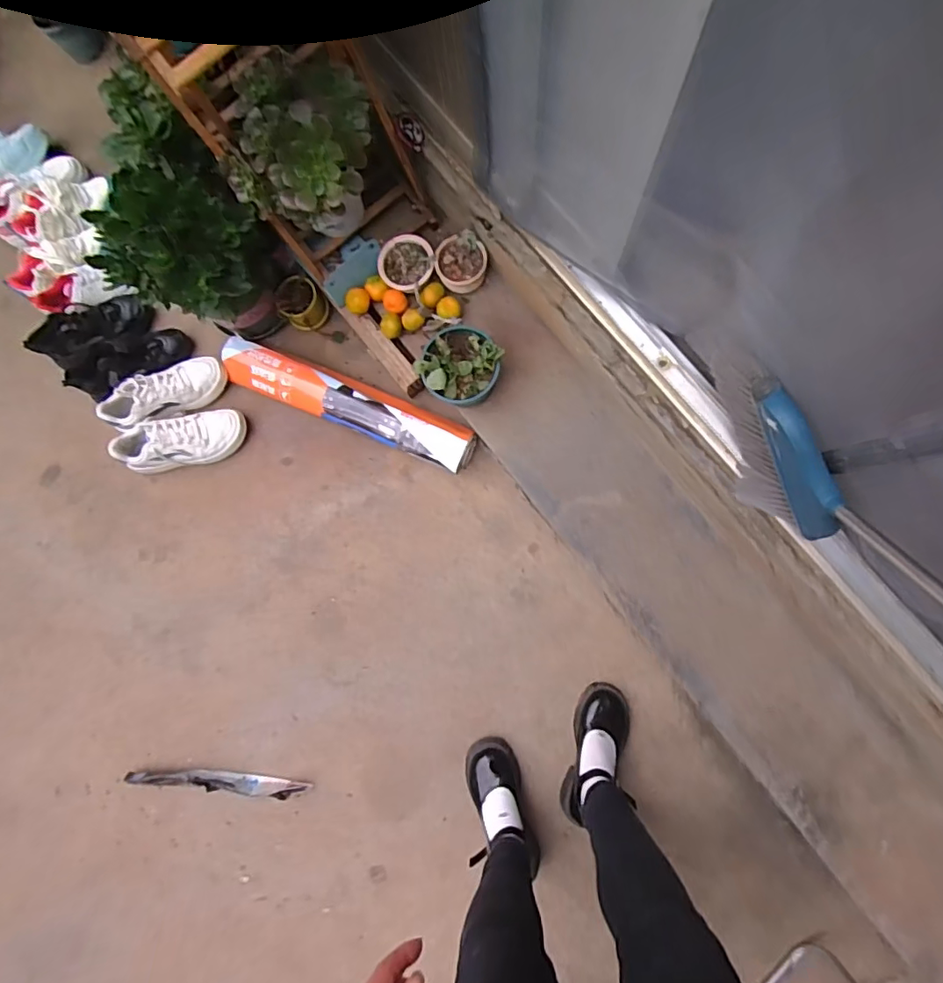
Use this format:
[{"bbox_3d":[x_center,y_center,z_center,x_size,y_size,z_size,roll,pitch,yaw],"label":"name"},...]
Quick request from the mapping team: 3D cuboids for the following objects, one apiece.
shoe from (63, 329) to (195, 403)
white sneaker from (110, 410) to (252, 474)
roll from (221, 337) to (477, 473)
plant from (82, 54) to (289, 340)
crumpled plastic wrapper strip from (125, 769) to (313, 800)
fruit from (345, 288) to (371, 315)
[{"bbox_3d":[-0.774,-0.299,1.197,0.272,0.100,0.119,-27,83,-13],"label":"shoe"},{"bbox_3d":[-0.644,-0.111,1.191,0.268,0.094,0.104,-12,83,3],"label":"white sneaker"},{"bbox_3d":[-0.277,-0.190,1.171,0.594,0.074,0.100,23,86,7],"label":"roll"},{"bbox_3d":[-0.529,-0.468,1.036,0.344,0.378,0.271,44,88,8],"label":"plant"},{"bbox_3d":[-0.545,0.622,1.140,0.409,0.038,0.042,2,84,5],"label":"crumpled plastic wrapper strip"},{"bbox_3d":[-0.237,-0.397,1.124,0.051,0.048,0.044,-30,82,1],"label":"fruit"}]

